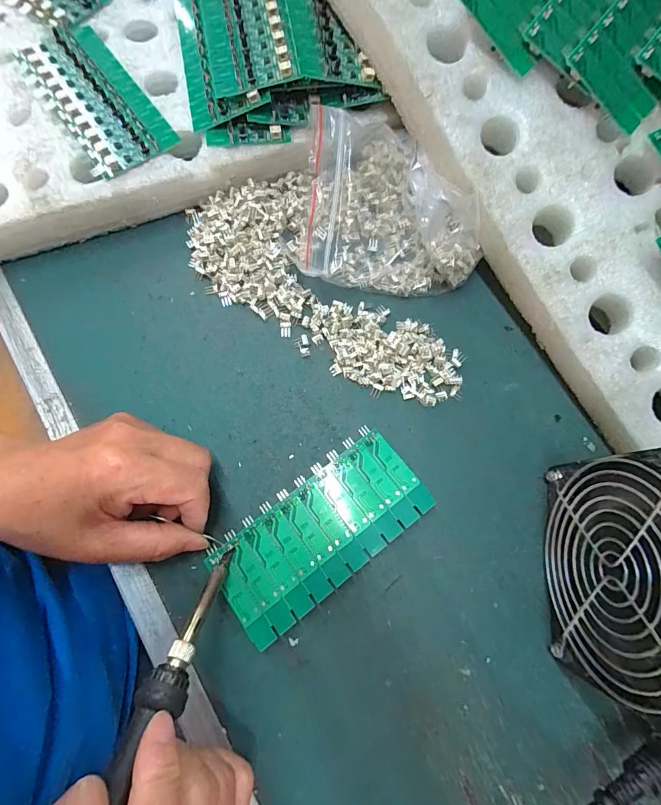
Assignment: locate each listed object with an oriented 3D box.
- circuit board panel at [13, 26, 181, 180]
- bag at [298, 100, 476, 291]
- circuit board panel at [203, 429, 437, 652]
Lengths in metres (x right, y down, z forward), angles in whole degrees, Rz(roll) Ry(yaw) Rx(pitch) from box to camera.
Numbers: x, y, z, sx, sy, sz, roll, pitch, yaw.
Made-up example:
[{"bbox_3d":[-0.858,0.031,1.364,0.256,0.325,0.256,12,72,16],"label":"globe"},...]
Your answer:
[{"bbox_3d":[-0.177,-0.228,0.290,0.063,0.010,0.137,-36,79,-9],"label":"circuit board panel"},{"bbox_3d":[0.045,-0.152,0.296,0.136,0.033,0.131,8,76,1],"label":"bag"},{"bbox_3d":[-0.005,0.083,0.247,0.137,0.008,0.062,-37,79,-11],"label":"circuit board panel"}]

